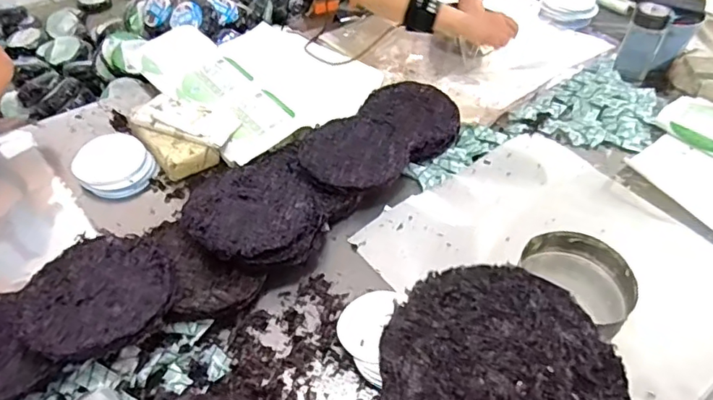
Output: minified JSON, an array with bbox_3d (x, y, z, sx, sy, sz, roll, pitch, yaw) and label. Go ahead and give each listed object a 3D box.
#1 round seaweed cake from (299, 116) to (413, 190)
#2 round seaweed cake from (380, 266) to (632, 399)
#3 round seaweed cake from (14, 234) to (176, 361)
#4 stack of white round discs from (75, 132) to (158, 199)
[{"bbox_3d":[-0.004,-0.094,1.045,0.189,0.014,0.193,1,46,-1],"label":"round seaweed cake"},{"bbox_3d":[0.123,0.145,0.458,0.196,0.008,0.192,3,55,-4],"label":"round seaweed cake"},{"bbox_3d":[-0.363,0.128,0.765,0.197,0.022,0.201,1,46,-1],"label":"round seaweed cake"},{"bbox_3d":[-0.465,-0.066,1.054,0.129,0.047,0.155,-32,55,-28],"label":"stack of white round discs"}]

